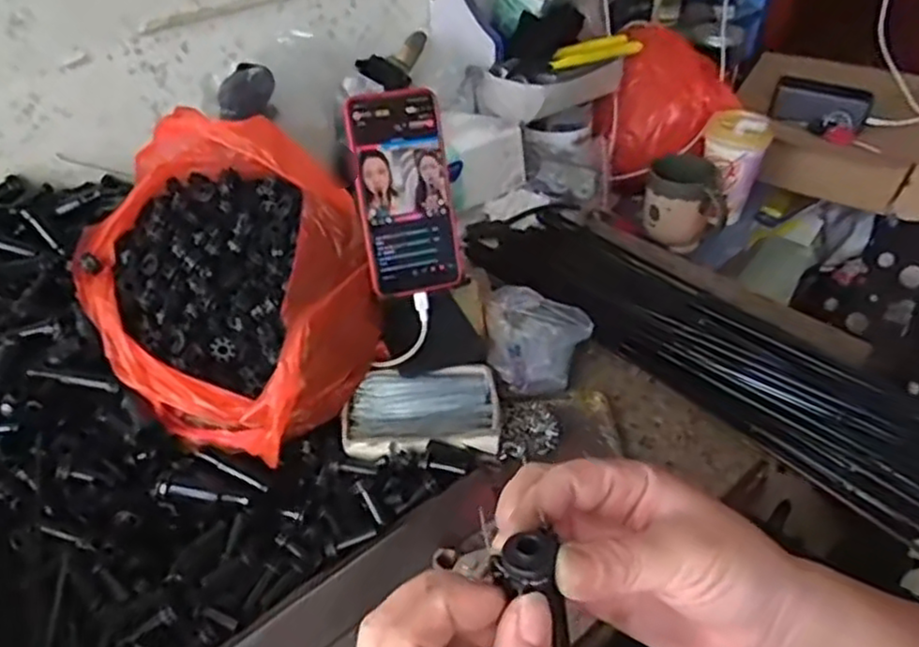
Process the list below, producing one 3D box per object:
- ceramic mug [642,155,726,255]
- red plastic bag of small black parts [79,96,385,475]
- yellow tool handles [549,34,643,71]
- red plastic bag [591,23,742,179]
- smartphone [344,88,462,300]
[{"bbox_3d":[0.289,-0.157,0.892,0.095,0.104,0.083,9,41,17],"label":"ceramic mug"},{"bbox_3d":[-0.186,-0.046,0.568,0.220,0.159,0.276,-26,43,-23],"label":"red plastic bag of small black parts"},{"bbox_3d":[0.176,-0.354,0.906,0.132,0.026,0.023,-19,41,-16],"label":"yellow tool handles"},{"bbox_3d":[0.288,-0.301,0.949,0.155,0.161,0.165,19,45,28],"label":"red plastic bag"},{"bbox_3d":[-0.044,-0.106,0.572,0.078,0.161,0.009,-12,14,-15],"label":"smartphone"}]

